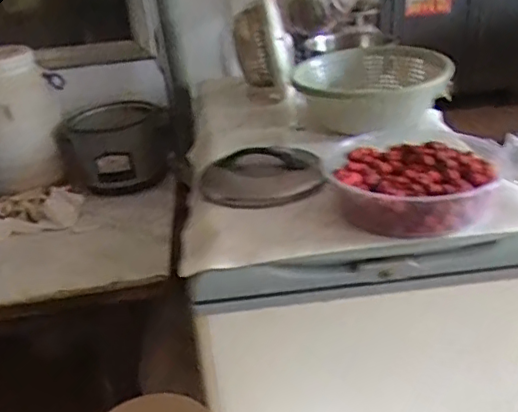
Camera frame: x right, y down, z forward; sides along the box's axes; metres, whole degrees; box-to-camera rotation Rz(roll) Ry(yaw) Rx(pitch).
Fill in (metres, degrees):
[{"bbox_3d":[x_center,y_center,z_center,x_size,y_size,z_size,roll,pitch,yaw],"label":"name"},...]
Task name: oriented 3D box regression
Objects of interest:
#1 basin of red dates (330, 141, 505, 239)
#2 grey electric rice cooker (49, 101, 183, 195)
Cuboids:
[{"bbox_3d":[0.258,-0.043,0.961,0.257,0.081,0.272,2,28,16],"label":"basin of red dates"},{"bbox_3d":[-0.447,-0.172,1.824,0.275,0.264,0.295,11,31,31],"label":"grey electric rice cooker"}]

